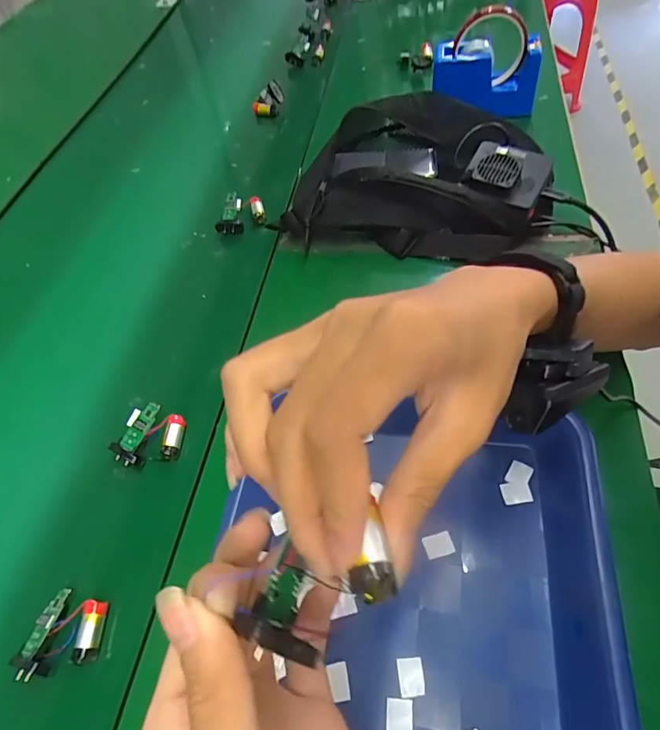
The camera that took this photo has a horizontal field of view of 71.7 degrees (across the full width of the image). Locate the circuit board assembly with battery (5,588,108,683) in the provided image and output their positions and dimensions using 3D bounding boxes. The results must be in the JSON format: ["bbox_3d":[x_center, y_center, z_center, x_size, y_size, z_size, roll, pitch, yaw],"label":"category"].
[{"bbox_3d":[-0.184,0.188,0.316,0.049,0.016,0.054,12,58,13],"label":"circuit board assembly with battery"}]

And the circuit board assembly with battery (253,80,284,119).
[{"bbox_3d":[-0.094,-0.403,0.699,0.044,0.044,0.037,0,56,6],"label":"circuit board assembly with battery"}]

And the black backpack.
[{"bbox_3d":[0.094,-0.214,0.509,0.282,0.110,0.179,10,57,12],"label":"black backpack"}]

